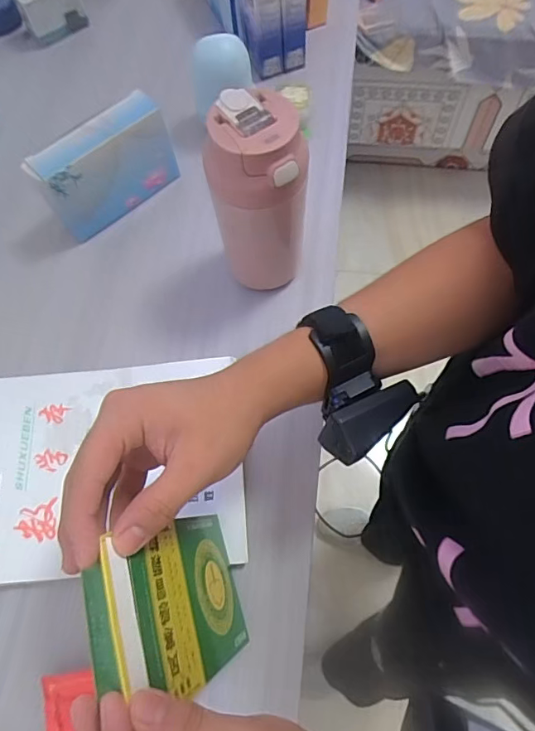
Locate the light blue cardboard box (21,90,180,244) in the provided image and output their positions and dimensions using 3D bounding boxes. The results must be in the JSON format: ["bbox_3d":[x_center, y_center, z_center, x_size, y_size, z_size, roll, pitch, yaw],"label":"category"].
[{"bbox_3d":[-0.166,-0.207,0.493,0.153,0.089,0.041,-38,70,-13],"label":"light blue cardboard box"}]

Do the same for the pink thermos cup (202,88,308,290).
[{"bbox_3d":[-0.009,-0.136,0.405,0.076,0.161,0.067,-4,66,1],"label":"pink thermos cup"}]

